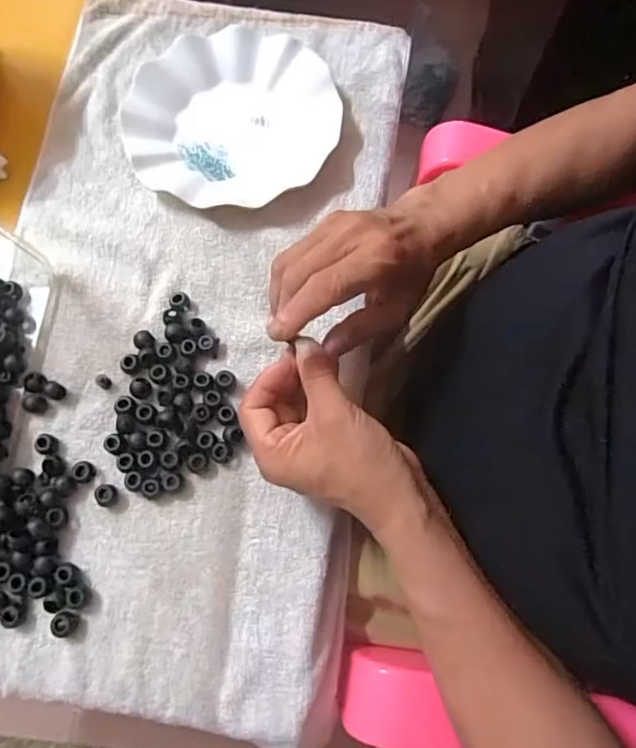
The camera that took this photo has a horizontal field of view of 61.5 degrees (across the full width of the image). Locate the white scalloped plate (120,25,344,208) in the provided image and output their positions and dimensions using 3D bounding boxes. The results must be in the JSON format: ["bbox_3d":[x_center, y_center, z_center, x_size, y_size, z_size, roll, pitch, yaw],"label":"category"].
[{"bbox_3d":[-0.073,-0.227,0.468,0.177,0.022,0.180,0,73,0],"label":"white scalloped plate"}]

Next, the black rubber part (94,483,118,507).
[{"bbox_3d":[-0.149,0.085,0.373,0.014,0.010,0.015,0,73,0],"label":"black rubber part"}]

